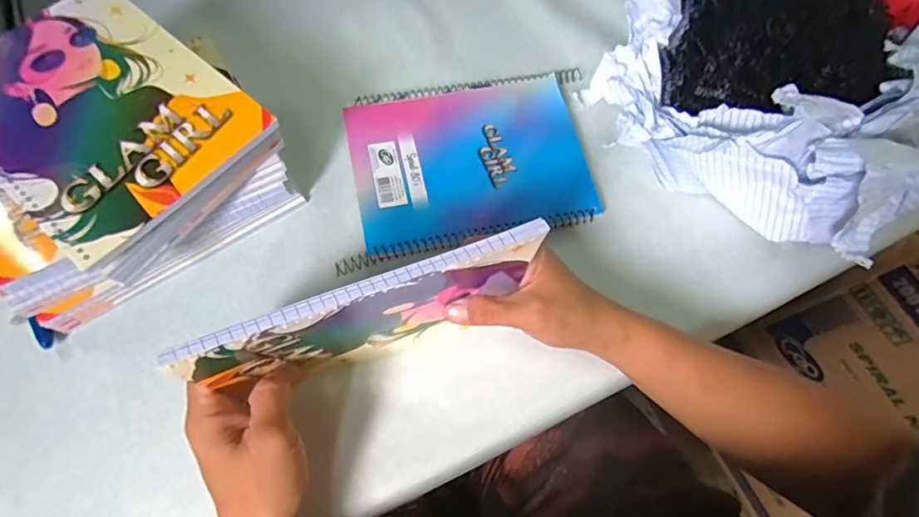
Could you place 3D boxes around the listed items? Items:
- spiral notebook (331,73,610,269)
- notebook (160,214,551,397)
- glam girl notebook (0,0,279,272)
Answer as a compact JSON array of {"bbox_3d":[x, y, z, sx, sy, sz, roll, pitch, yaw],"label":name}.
[{"bbox_3d":[0.007,-0.086,0.444,0.210,0.016,0.159,-11,68,-7],"label":"spiral notebook"},{"bbox_3d":[-0.047,0.033,0.307,0.191,0.123,0.016,-20,70,-10],"label":"notebook"},{"bbox_3d":[-0.242,-0.102,0.344,0.192,0.011,0.143,40,71,13],"label":"glam girl notebook"}]

